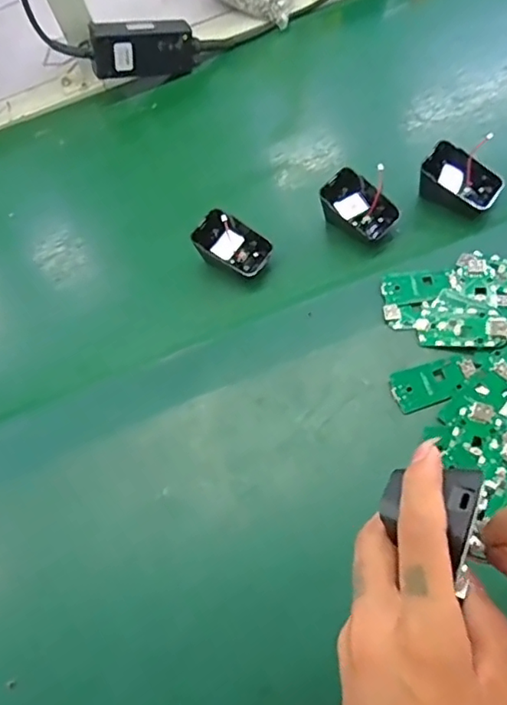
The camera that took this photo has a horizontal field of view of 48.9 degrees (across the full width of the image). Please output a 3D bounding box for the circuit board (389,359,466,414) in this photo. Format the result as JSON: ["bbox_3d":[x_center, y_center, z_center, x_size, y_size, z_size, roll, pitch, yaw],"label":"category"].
[{"bbox_3d":[0.134,0.024,0.428,0.052,0.004,0.031,-21,73,0],"label":"circuit board"}]

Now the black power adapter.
[{"bbox_3d":[-0.123,-0.351,0.643,0.124,0.056,0.024,-14,57,-21],"label":"black power adapter"}]

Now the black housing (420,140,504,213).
[{"bbox_3d":[0.185,-0.153,0.501,0.066,0.037,0.044,30,64,20],"label":"black housing"}]

